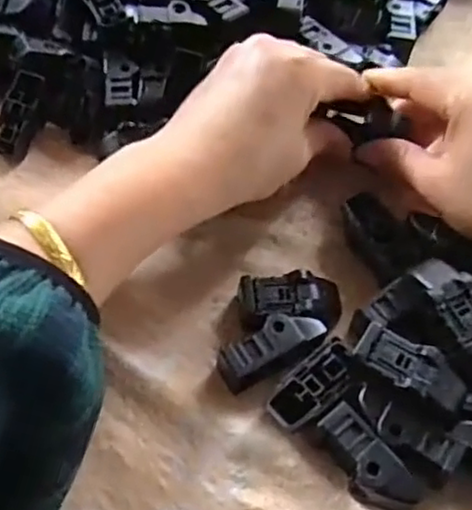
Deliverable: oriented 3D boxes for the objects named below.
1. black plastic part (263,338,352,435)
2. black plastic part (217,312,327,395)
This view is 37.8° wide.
[{"bbox_3d":[0.033,0.058,0.301,0.019,0.017,0.048,40,64,19],"label":"black plastic part"},{"bbox_3d":[0.016,0.042,0.309,0.049,0.021,0.018,-28,64,-19],"label":"black plastic part"}]

